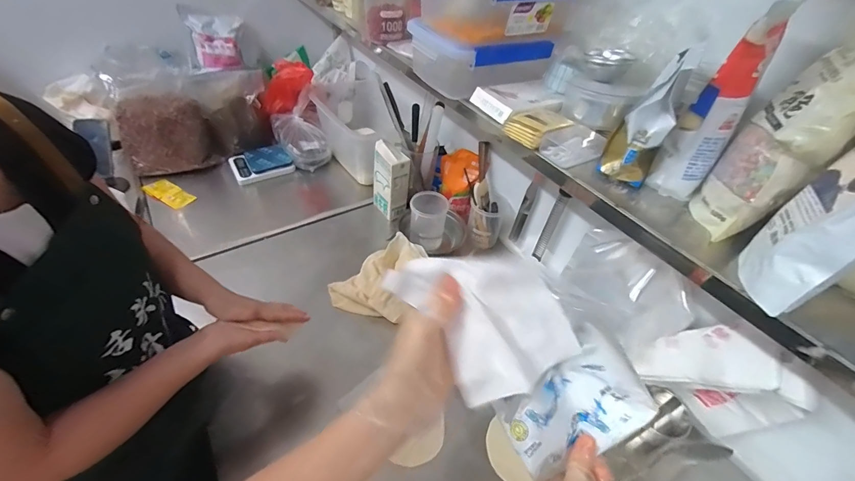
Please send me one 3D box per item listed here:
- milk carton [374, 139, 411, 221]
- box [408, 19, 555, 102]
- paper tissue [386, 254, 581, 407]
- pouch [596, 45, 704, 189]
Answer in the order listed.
[{"bbox_3d":[-0.103,-0.167,1.052,0.072,0.195,0.101,-29,55,-31],"label":"milk carton"},{"bbox_3d":[0.092,-0.341,0.697,0.213,0.091,0.154,-15,49,-21],"label":"box"},{"bbox_3d":[0.053,0.066,0.341,0.114,0.020,0.152,-36,88,2],"label":"paper tissue"},{"bbox_3d":[0.286,-0.157,0.481,0.063,0.171,0.076,26,47,18],"label":"pouch"}]

